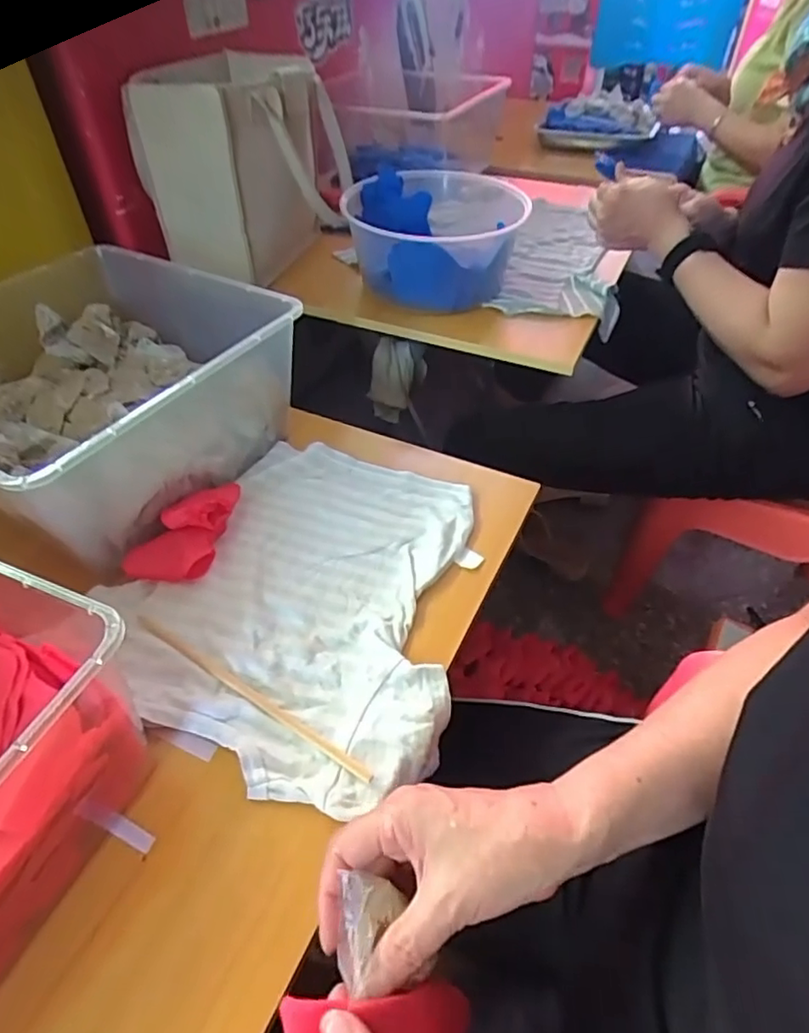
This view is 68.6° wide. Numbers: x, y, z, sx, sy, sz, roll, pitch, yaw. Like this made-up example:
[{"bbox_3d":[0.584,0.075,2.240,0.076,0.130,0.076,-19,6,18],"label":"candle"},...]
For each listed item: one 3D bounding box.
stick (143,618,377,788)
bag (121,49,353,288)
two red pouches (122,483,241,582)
[{"bbox_3d":[-0.115,0.123,0.425,0.222,0.004,0.009,25,51,23],"label":"stick"},{"bbox_3d":[-0.199,-0.448,0.762,0.232,0.199,0.210,2,46,2],"label":"bag"},{"bbox_3d":[-0.180,0.008,0.510,0.054,0.033,0.115,20,49,18],"label":"two red pouches"}]

